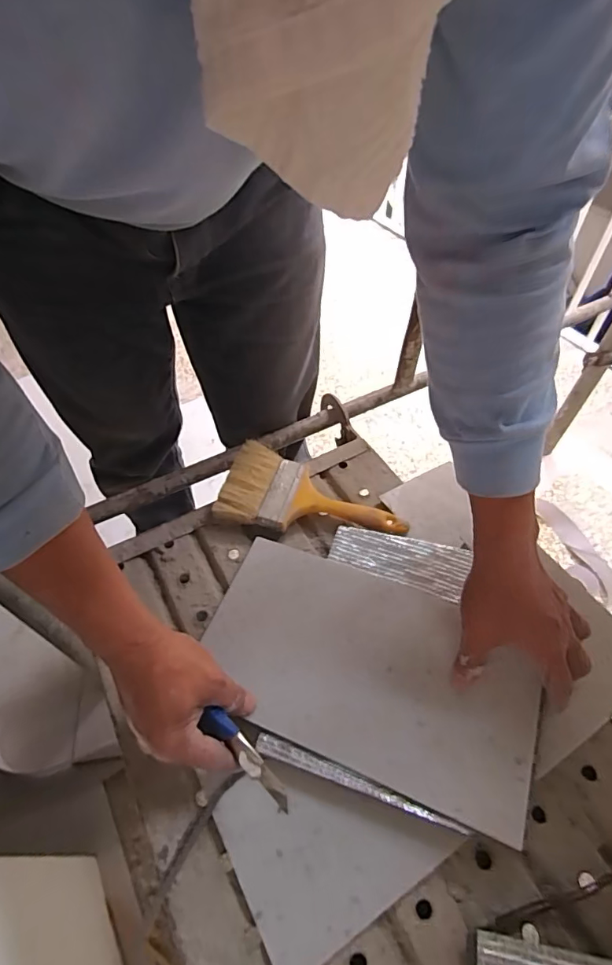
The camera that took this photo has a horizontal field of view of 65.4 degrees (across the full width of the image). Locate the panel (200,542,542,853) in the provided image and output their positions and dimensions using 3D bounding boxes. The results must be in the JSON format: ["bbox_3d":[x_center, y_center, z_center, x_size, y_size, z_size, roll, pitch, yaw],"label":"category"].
[{"bbox_3d":[0.054,0.168,0.443,0.301,0.011,0.173,18,56,15],"label":"panel"}]

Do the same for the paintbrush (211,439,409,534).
[{"bbox_3d":[0.005,0.026,0.558,0.213,0.018,0.106,20,58,10],"label":"paintbrush"}]

